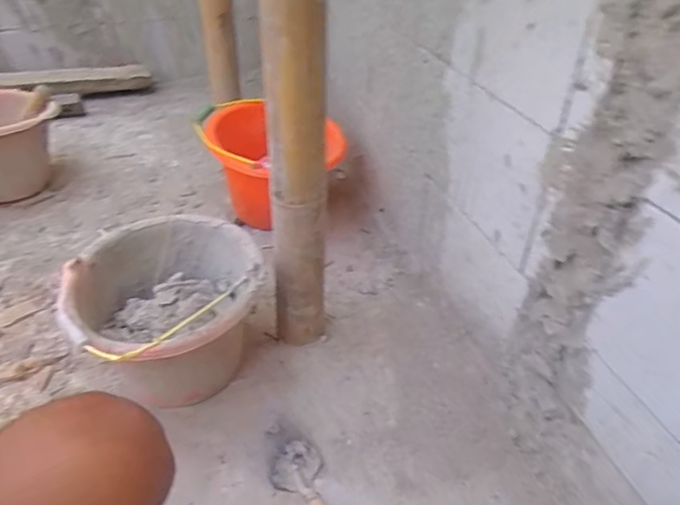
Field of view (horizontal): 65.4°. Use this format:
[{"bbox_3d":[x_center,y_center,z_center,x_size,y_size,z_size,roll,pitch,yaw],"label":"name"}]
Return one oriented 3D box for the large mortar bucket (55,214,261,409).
[{"bbox_3d":[-0.246,0.104,0.791,0.250,0.219,0.309,-5,37,-11],"label":"large mortar bucket"}]

